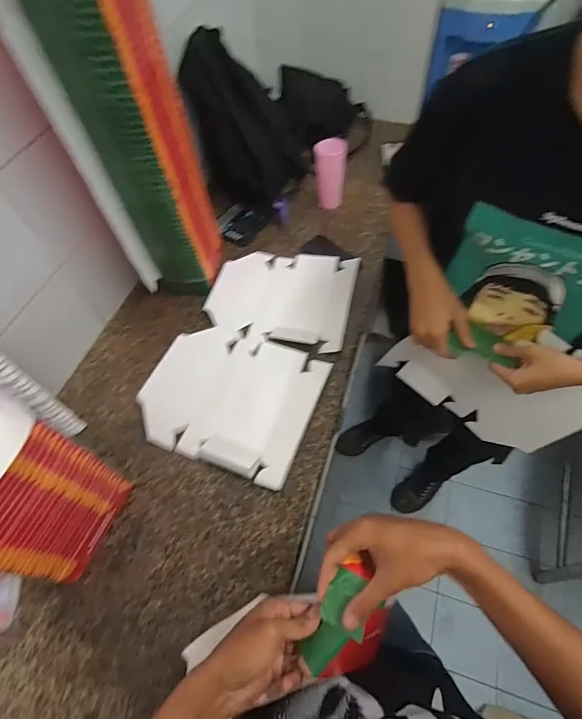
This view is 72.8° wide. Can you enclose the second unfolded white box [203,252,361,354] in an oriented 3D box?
[{"bbox_3d":[-0.021,-0.159,0.966,0.338,0.034,0.272,10,59,10],"label":"second unfolded white box"}]

